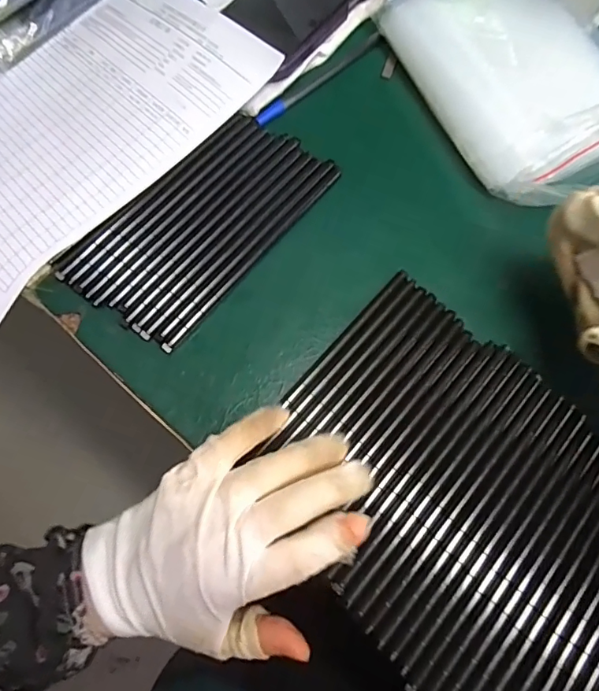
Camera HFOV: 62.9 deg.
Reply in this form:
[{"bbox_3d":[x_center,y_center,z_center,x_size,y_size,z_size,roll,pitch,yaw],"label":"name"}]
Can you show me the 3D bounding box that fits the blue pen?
[{"bbox_3d":[0.015,-0.206,0.378,0.129,0.005,0.010,-43,77,-14],"label":"blue pen"}]

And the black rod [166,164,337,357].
[{"bbox_3d":[-0.028,-0.061,0.328,0.007,0.008,0.174,38,74,11],"label":"black rod"}]

